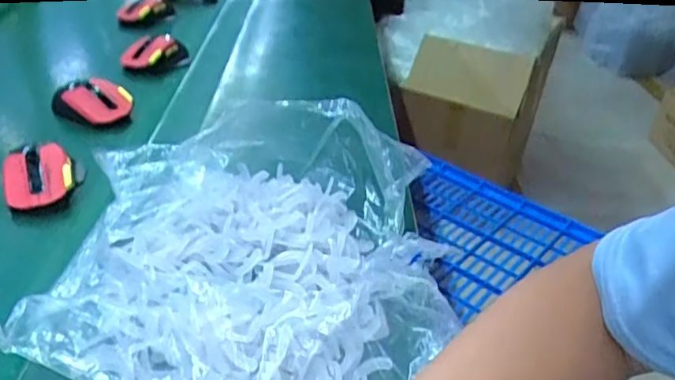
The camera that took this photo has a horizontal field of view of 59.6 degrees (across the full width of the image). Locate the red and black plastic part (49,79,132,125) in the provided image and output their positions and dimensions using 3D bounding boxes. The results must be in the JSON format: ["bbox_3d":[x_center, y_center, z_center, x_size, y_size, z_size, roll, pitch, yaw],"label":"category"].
[{"bbox_3d":[-0.331,-0.117,0.800,0.119,0.051,0.055,15,32,15],"label":"red and black plastic part"}]

